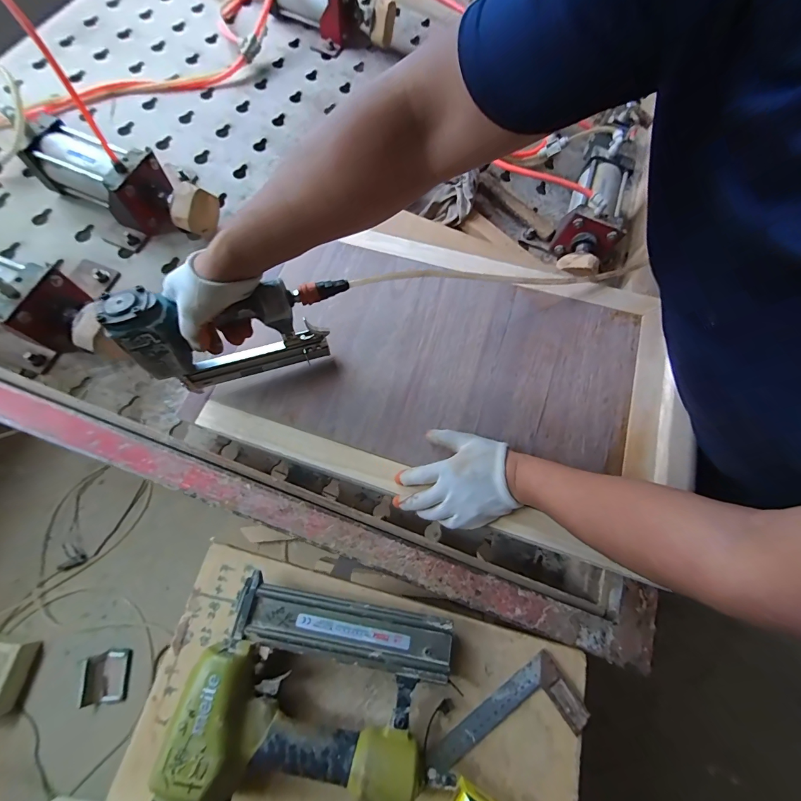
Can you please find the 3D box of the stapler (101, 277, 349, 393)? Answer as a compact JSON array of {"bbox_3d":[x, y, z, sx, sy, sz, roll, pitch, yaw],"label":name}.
[{"bbox_3d":[-0.195,-0.095,0.463,0.252,0.156,0.064,-20,71,-7],"label":"stapler"}]

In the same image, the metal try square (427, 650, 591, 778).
[{"bbox_3d":[0.062,0.396,0.384,0.300,0.013,0.073,-31,71,-11],"label":"metal try square"}]

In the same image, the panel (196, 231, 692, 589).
[{"bbox_3d":[0.063,-0.058,0.535,0.644,0.056,0.402,16,71,6],"label":"panel"}]

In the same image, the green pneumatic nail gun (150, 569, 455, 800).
[{"bbox_3d":[-0.092,0.317,0.378,0.263,0.063,0.201,11,69,5],"label":"green pneumatic nail gun"}]

